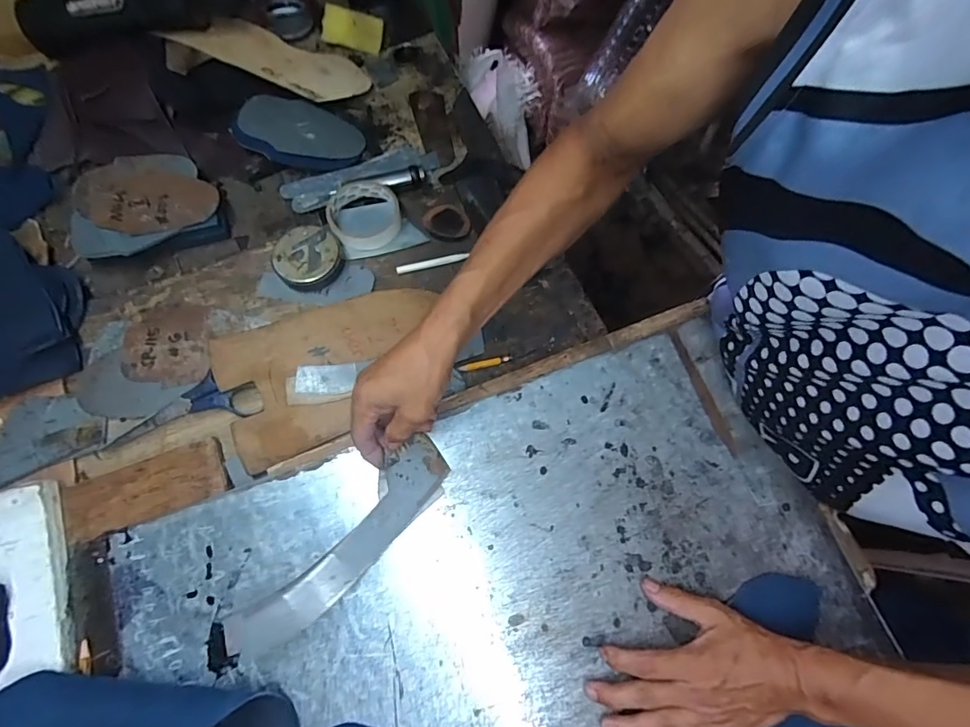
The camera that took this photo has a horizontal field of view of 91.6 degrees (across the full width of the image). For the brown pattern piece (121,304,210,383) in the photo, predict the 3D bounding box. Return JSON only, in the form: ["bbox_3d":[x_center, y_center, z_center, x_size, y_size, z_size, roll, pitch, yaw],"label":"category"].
[{"bbox_3d":[-0.348,-0.020,0.515,0.086,0.008,0.091,-12,69,-7],"label":"brown pattern piece"}]

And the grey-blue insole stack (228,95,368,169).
[{"bbox_3d":[-0.246,-0.304,0.628,0.158,0.030,0.097,4,68,-1],"label":"grey-blue insole stack"}]

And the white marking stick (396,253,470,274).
[{"bbox_3d":[-0.062,-0.120,0.562,0.085,0.009,0.009,-15,69,-8],"label":"white marking stick"}]

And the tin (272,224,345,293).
[{"bbox_3d":[-0.205,-0.122,0.549,0.076,0.029,0.070,1,68,-2],"label":"tin"}]

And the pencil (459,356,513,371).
[{"bbox_3d":[0.001,-0.001,0.518,0.057,0.004,0.008,-11,69,-7],"label":"pencil"}]

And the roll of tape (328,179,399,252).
[{"bbox_3d":[-0.145,-0.180,0.570,0.082,0.026,0.087,1,68,-2],"label":"roll of tape"}]

